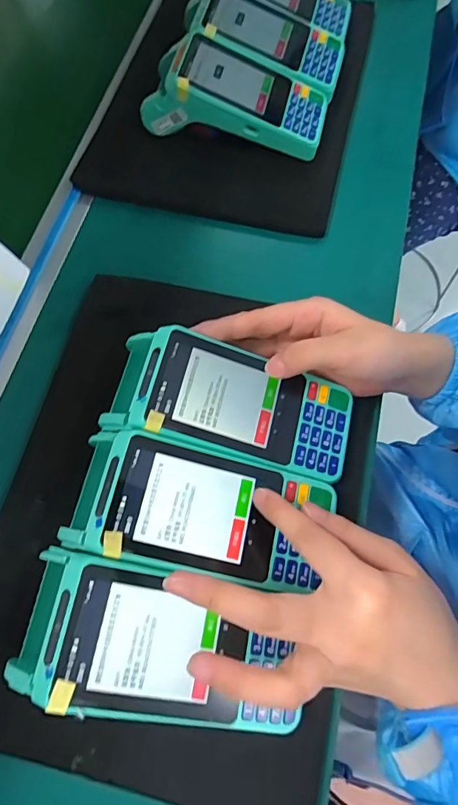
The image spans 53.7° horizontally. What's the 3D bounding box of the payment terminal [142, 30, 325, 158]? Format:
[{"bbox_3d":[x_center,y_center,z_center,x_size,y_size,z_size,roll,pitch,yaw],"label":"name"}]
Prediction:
[{"bbox_3d":[0.007,-0.293,0.430,0.168,0.051,0.072,11,69,4],"label":"payment terminal"}]

